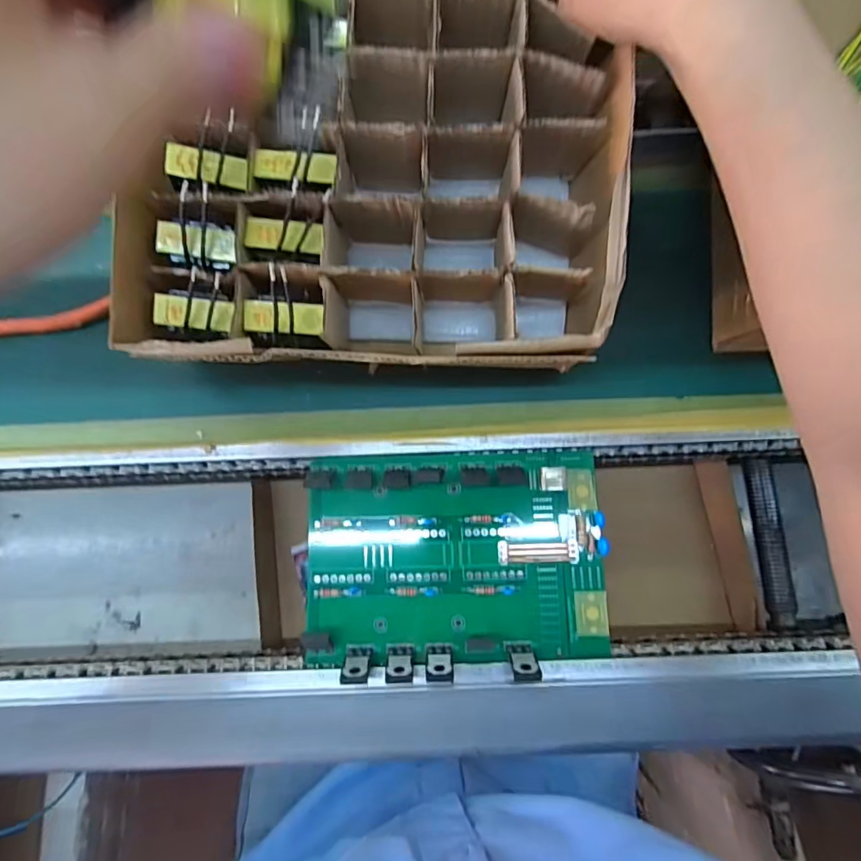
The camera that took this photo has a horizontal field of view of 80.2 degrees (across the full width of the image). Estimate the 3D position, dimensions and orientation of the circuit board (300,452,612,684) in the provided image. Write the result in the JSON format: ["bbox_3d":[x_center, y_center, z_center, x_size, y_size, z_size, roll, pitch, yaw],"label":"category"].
[{"bbox_3d":[0.014,0.075,0.298,0.177,0.031,0.121,-2,85,1],"label":"circuit board"}]

